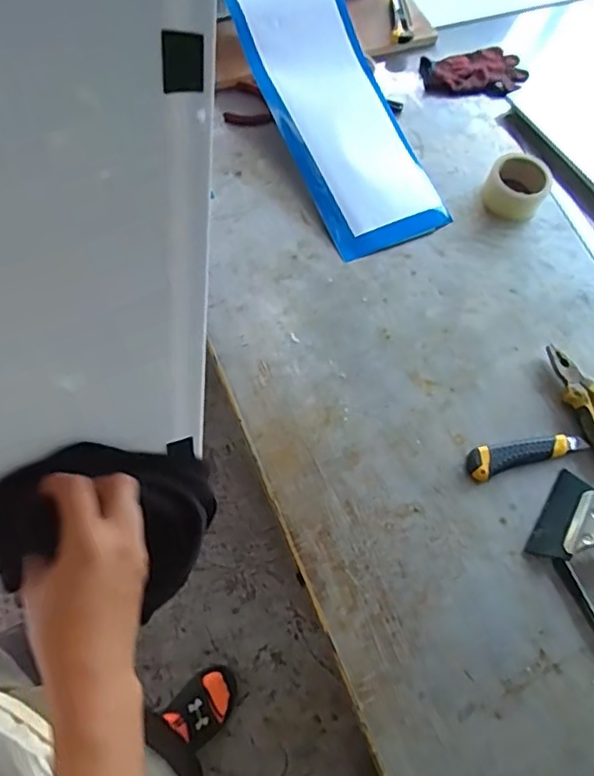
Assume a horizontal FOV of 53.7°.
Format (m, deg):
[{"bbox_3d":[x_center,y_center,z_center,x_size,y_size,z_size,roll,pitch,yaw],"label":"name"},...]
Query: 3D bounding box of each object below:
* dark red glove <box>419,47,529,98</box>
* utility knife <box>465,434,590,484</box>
[{"bbox_3d":[0.329,-0.573,1.069,0.203,0.026,0.107,-12,66,-9],"label":"dark red glove"},{"bbox_3d":[0.298,0.082,0.762,0.160,0.017,0.040,-14,66,-9],"label":"utility knife"}]

